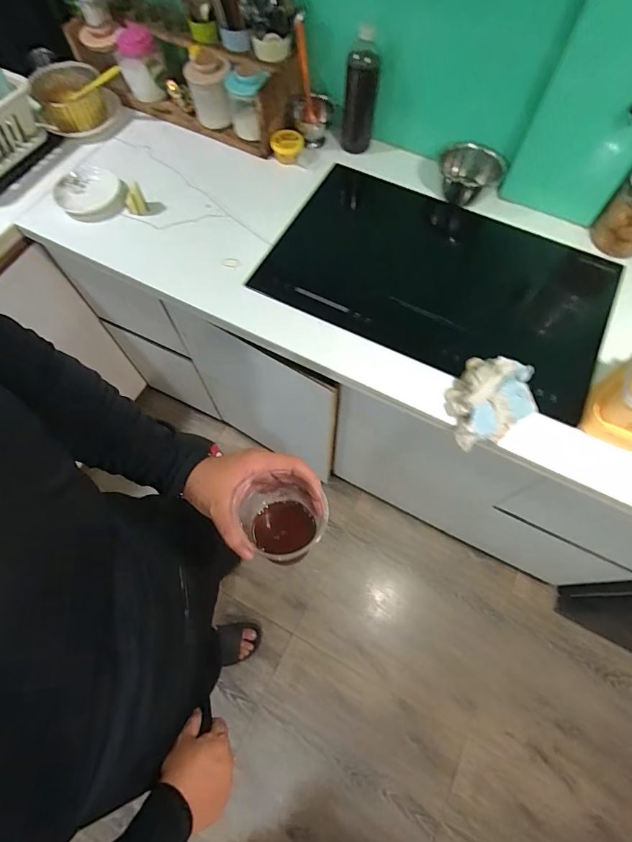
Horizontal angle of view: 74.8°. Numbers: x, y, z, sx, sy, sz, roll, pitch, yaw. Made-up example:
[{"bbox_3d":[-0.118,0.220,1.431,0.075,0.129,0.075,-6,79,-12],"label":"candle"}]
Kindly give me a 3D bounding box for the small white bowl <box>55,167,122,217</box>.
[{"bbox_3d":[-0.548,-0.548,1.005,0.148,0.038,0.148,-30,69,-11],"label":"small white bowl"}]

